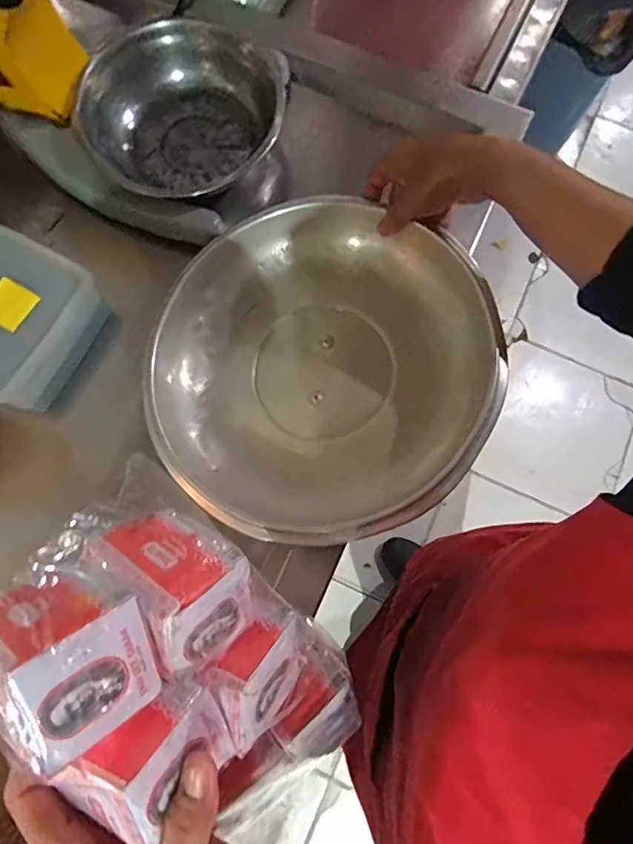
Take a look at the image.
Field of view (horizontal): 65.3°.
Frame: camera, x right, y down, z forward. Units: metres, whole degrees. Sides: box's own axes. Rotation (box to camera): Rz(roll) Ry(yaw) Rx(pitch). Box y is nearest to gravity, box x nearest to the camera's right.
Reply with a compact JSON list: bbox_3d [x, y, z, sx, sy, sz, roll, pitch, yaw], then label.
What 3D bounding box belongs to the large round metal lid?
[{"bbox_3d":[-0.003,-0.050,0.435,0.291,0.077,0.288,0,78,-1],"label":"large round metal lid"}]

